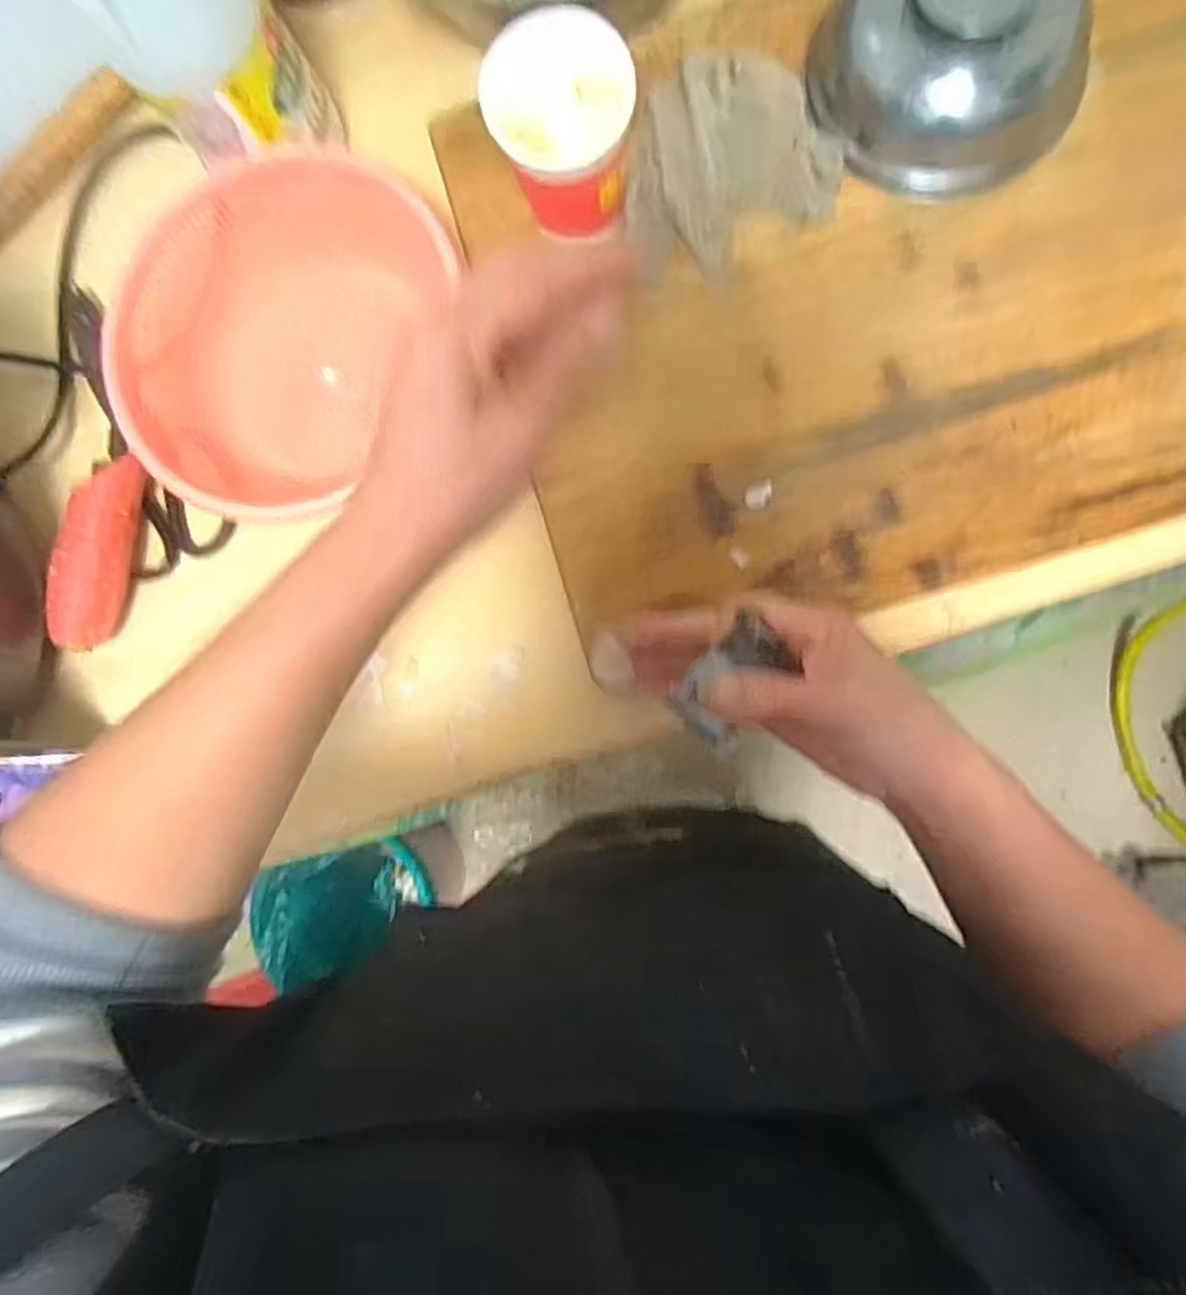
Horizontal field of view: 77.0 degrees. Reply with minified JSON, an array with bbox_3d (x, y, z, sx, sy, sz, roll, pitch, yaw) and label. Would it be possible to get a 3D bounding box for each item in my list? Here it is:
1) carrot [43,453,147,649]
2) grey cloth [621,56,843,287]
[{"bbox_3d":[-0.306,-0.058,0.462,0.032,0.034,0.116,13,87,9],"label":"carrot"},{"bbox_3d":[0.078,-0.266,0.413,0.112,0.029,0.112,4,86,9],"label":"grey cloth"}]

